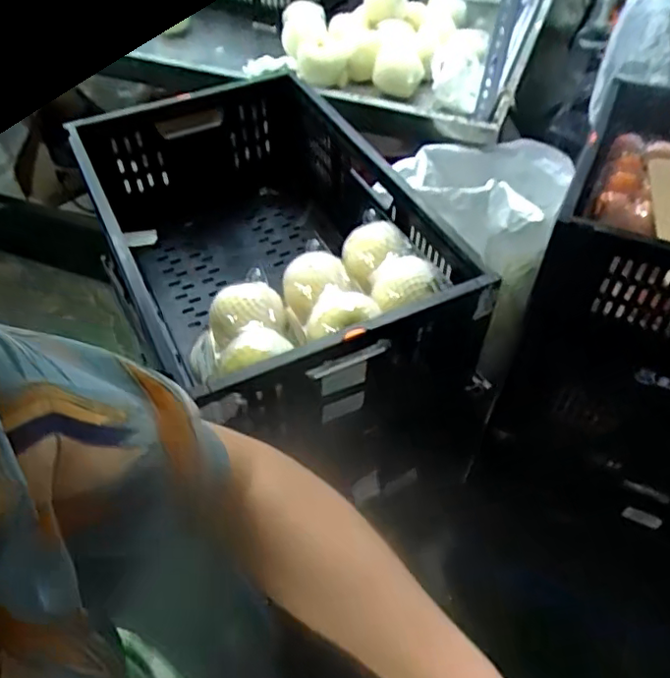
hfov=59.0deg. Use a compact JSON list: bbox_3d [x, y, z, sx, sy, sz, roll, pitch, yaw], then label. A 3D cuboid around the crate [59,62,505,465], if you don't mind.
[{"bbox_3d":[-0.098,-0.146,0.928,0.427,0.303,0.627,-21,54,-18],"label":"crate"}]

